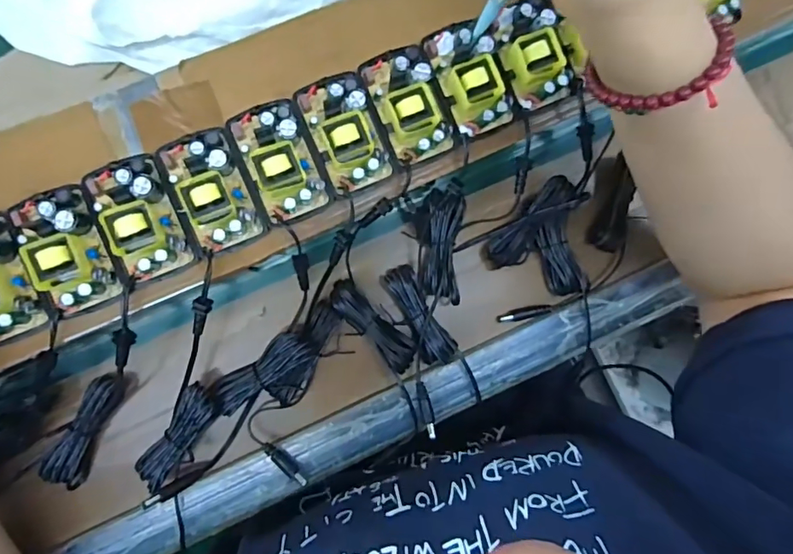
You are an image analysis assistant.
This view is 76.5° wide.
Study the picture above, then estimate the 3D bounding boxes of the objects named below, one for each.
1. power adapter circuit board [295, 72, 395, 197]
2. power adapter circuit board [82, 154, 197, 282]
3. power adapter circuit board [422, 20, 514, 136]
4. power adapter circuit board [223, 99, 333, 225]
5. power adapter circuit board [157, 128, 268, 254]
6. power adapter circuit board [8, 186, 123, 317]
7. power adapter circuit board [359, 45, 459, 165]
[{"bbox_3d":[-0.030,-0.086,0.297,0.040,0.018,0.065,-23,93,-7],"label":"power adapter circuit board"},{"bbox_3d":[-0.145,-0.034,0.283,0.039,0.025,0.065,-22,93,-7],"label":"power adapter circuit board"},{"bbox_3d":[0.049,-0.124,0.305,0.044,0.017,0.065,-25,94,-7],"label":"power adapter circuit board"},{"bbox_3d":[-0.068,-0.067,0.291,0.040,0.022,0.067,-23,93,-7],"label":"power adapter circuit board"},{"bbox_3d":[-0.106,-0.050,0.288,0.040,0.023,0.066,-22,93,-7],"label":"power adapter circuit board"},{"bbox_3d":[-0.183,-0.015,0.279,0.037,0.028,0.065,-22,93,-7],"label":"power adapter circuit board"},{"bbox_3d":[0.009,-0.105,0.302,0.042,0.020,0.064,-24,93,-7],"label":"power adapter circuit board"}]

